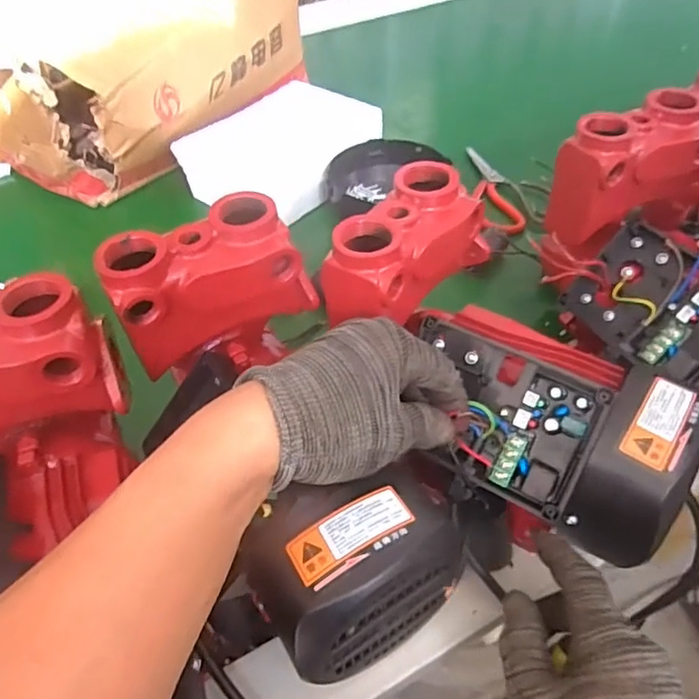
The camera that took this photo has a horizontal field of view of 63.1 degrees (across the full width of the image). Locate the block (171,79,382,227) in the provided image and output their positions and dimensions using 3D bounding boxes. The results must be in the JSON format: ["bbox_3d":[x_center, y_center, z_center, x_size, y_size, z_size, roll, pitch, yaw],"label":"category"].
[{"bbox_3d":[-0.085,-0.257,0.733,0.165,0.076,0.226,29,55,26],"label":"block"}]

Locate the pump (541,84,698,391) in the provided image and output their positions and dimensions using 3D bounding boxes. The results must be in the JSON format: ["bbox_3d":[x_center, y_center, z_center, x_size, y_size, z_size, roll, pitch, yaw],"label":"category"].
[{"bbox_3d":[0.265,-0.056,0.428,0.169,0.160,0.241,-26,52,-21],"label":"pump"}]

